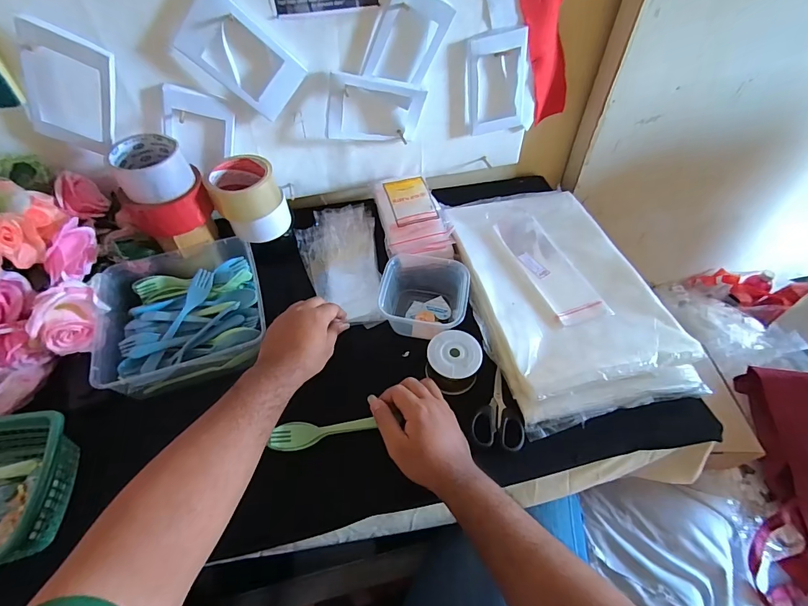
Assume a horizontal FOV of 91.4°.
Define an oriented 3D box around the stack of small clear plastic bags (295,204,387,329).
[{"bbox_3d":[-0.102,-0.063,0.624,0.121,0.029,0.227,-5,64,-6],"label":"stack of small clear plastic bags"}]

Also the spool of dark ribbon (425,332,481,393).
[{"bbox_3d":[0.063,0.077,0.505,0.065,0.049,0.065,0,52,0],"label":"spool of dark ribbon"}]

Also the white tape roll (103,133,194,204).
[{"bbox_3d":[-0.330,-0.177,0.516,0.085,0.051,0.081,0,52,0],"label":"white tape roll"}]

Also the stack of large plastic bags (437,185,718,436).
[{"bbox_3d":[0.216,-0.028,0.583,0.246,0.042,0.392,-11,52,-8],"label":"stack of large plastic bags"}]

